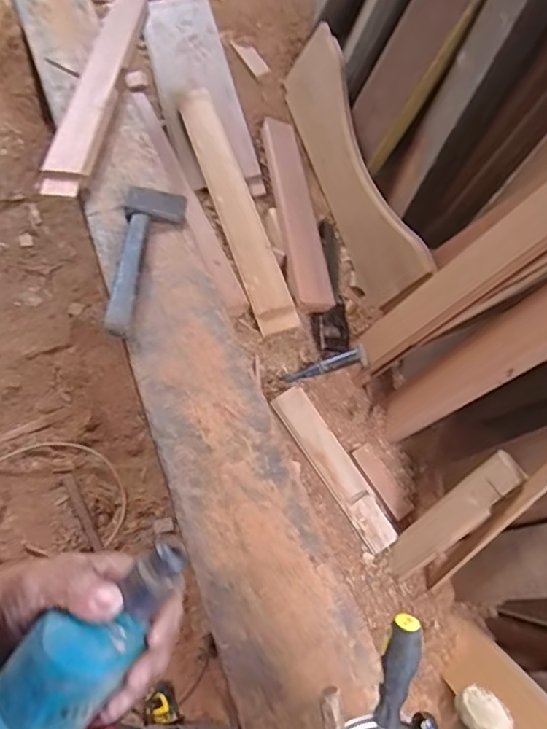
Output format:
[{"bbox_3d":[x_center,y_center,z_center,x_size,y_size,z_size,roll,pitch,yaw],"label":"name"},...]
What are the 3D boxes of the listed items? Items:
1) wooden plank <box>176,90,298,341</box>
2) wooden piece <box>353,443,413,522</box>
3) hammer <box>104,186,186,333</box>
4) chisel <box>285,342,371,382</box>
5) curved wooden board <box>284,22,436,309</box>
[{"bbox_3d":[-0.097,-0.383,1.347,0.096,0.034,0.699,-17,72,-11],"label":"wooden plank"},{"bbox_3d":[0.222,0.237,1.167,0.045,0.010,0.159,-35,79,-1],"label":"wooden piece"},{"bbox_3d":[-0.228,-0.191,1.012,0.106,0.039,0.331,2,58,1],"label":"hammer"},{"bbox_3d":[0.112,0.007,1.201,0.175,0.029,0.043,-18,58,9],"label":"chisel"},{"bbox_3d":[0.182,-0.452,1.329,0.178,0.037,0.646,-26,78,28],"label":"curved wooden board"}]

